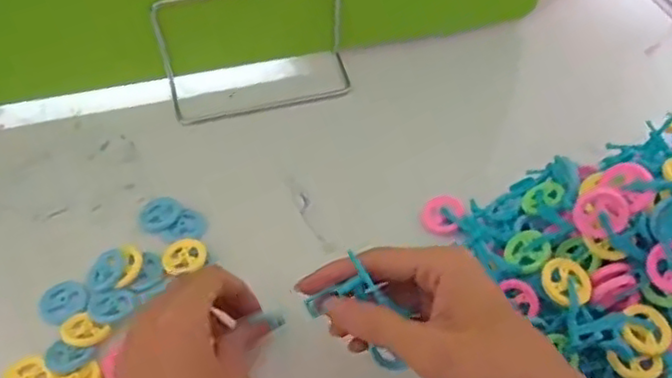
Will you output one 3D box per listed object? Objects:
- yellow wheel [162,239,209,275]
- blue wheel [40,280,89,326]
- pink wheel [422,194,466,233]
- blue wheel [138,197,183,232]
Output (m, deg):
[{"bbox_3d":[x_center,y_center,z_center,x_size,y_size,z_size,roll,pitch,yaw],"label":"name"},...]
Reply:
[{"bbox_3d":[-0.102,0.044,0.435,0.030,0.004,0.026,-13,54,-10],"label":"yellow wheel"},{"bbox_3d":[-0.176,0.073,0.417,0.029,0.010,0.026,-13,54,-10],"label":"blue wheel"},{"bbox_3d":[0.077,0.016,0.465,0.029,0.010,0.035,24,56,18],"label":"pink wheel"},{"bbox_3d":[-0.127,0.017,0.462,0.033,0.004,0.030,28,59,31],"label":"blue wheel"}]

